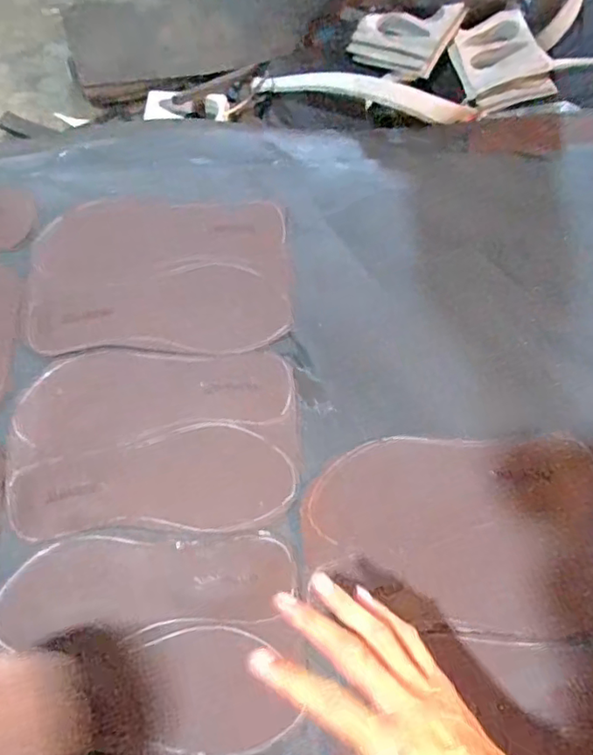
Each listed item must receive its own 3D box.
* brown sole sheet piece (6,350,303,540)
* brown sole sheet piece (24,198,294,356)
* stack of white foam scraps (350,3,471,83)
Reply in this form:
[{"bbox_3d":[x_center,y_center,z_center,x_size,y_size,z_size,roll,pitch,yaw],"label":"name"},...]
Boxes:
[{"bbox_3d":[-0.130,0.056,0.543,0.259,0.004,0.161,-3,73,-1],"label":"brown sole sheet piece"},{"bbox_3d":[-0.135,-0.104,0.593,0.256,0.004,0.162,0,73,0],"label":"brown sole sheet piece"},{"bbox_3d":[0.140,-0.438,0.744,0.116,0.042,0.123,30,75,9],"label":"stack of white foam scraps"}]

